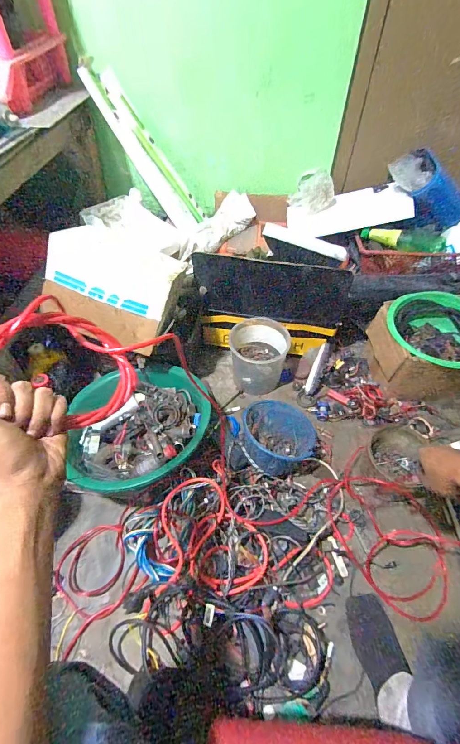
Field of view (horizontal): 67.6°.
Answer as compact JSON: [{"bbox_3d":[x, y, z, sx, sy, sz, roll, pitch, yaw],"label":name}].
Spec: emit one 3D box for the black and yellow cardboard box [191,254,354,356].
[{"bbox_3d":[0.119,-0.179,0.992,0.432,0.256,0.089,5,51,3],"label":"black and yellow cardboard box"}]

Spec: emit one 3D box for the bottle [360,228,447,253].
[{"bbox_3d":[0.483,-0.370,0.970,0.225,0.062,0.053,3,51,2],"label":"bottle"}]

